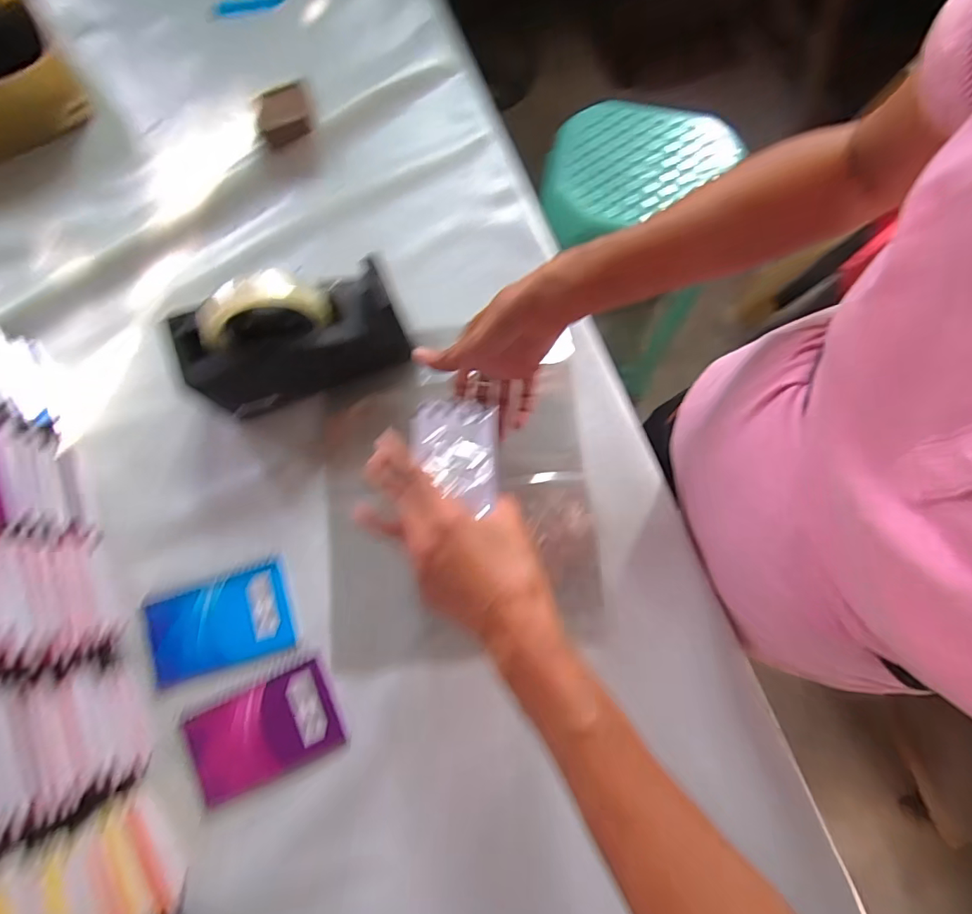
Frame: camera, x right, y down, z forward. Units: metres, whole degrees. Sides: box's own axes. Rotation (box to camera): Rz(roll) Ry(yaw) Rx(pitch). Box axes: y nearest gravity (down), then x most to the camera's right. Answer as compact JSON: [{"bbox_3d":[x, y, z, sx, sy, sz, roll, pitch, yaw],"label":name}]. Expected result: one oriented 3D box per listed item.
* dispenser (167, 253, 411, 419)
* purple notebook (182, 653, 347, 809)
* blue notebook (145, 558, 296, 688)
[{"bbox_3d":[-0.174,-0.110,0.432,0.183,0.125,0.071,-21,78,-6],"label":"dispenser"},{"bbox_3d":[-0.192,0.236,0.413,0.121,0.004,0.078,-24,79,-6],"label":"purple notebook"},{"bbox_3d":[-0.242,0.151,0.434,0.126,0.008,0.078,-18,78,-5],"label":"blue notebook"}]

